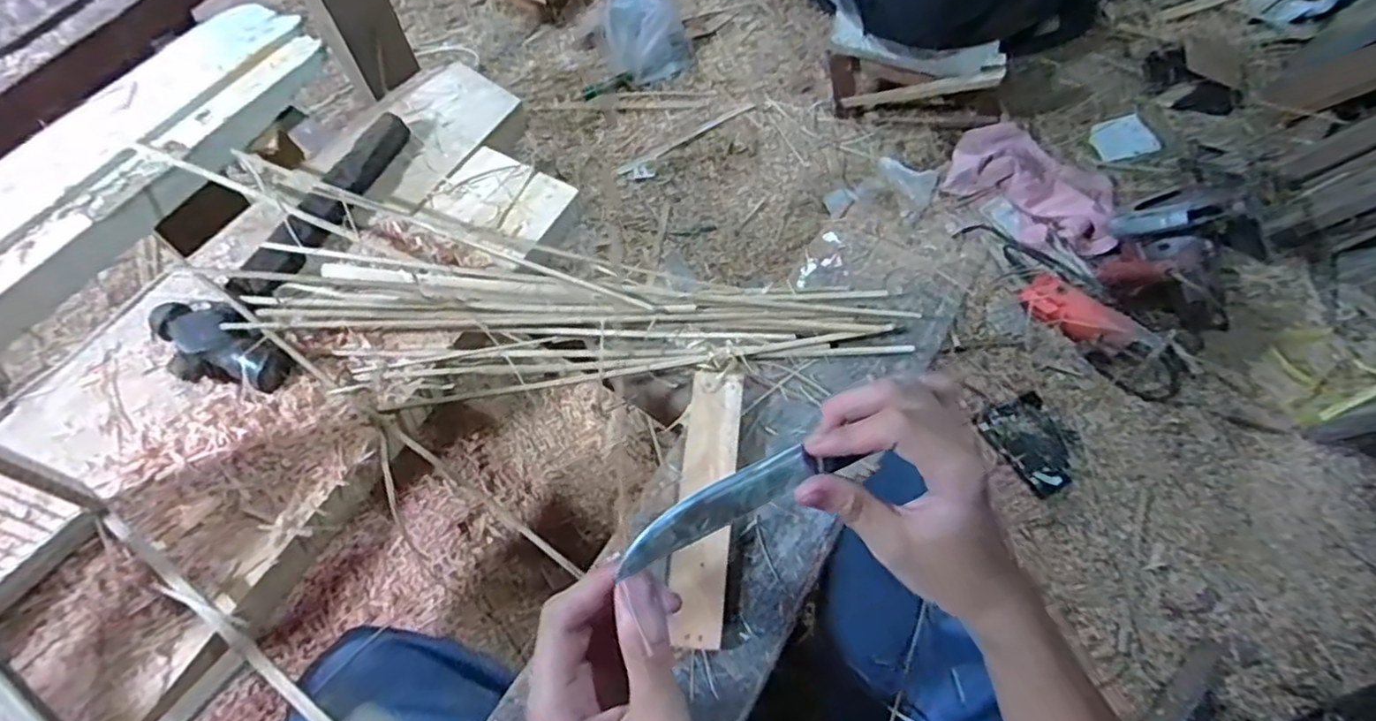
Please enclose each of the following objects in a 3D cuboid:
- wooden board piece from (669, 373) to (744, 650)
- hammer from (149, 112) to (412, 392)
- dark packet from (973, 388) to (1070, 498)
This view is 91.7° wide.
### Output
[{"bbox_3d":[0.012,0.091,0.443,0.036,0.011,0.180,6,64,3],"label":"wooden board piece"},{"bbox_3d":[-0.295,-0.096,0.542,0.099,0.031,0.278,26,66,12],"label":"hammer"},{"bbox_3d":[0.530,0.131,1.035,0.108,0.014,0.151,-16,65,-8],"label":"dark packet"}]

